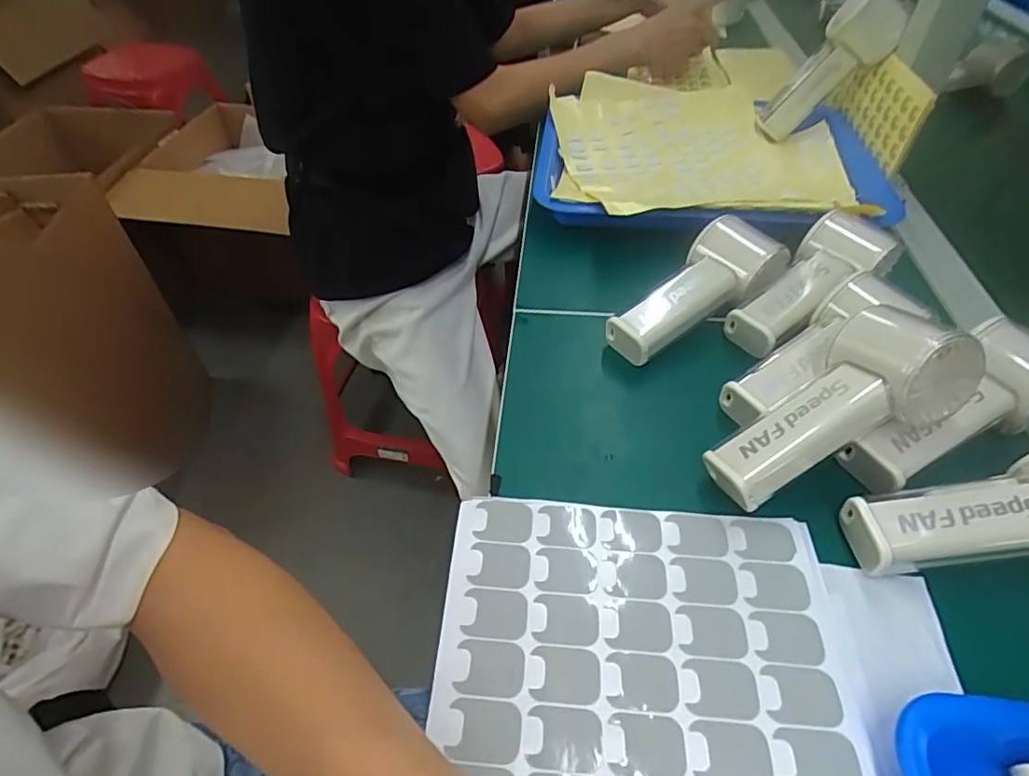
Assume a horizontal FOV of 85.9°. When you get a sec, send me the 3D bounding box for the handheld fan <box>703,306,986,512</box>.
[{"bbox_3d":[0.180,0.008,0.318,0.149,0.049,0.066,-34,51,2],"label":"handheld fan"}]

